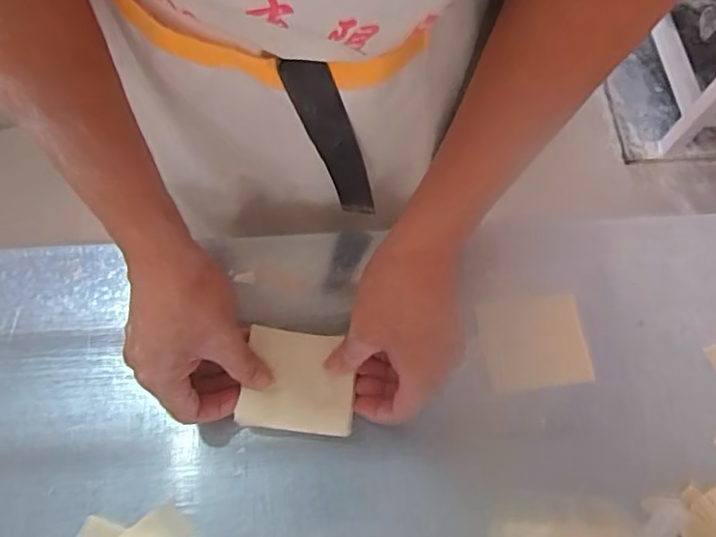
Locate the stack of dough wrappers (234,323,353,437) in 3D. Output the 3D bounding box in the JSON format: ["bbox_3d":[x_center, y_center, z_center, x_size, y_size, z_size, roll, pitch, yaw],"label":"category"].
[{"bbox_3d":[-0.047,0.089,0.466,0.086,0.014,0.077,6,67,2],"label":"stack of dough wrappers"}]

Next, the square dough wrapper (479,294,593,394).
[{"bbox_3d":[0.148,0.062,0.494,0.084,0.008,0.075,-6,68,-3],"label":"square dough wrapper"}]

